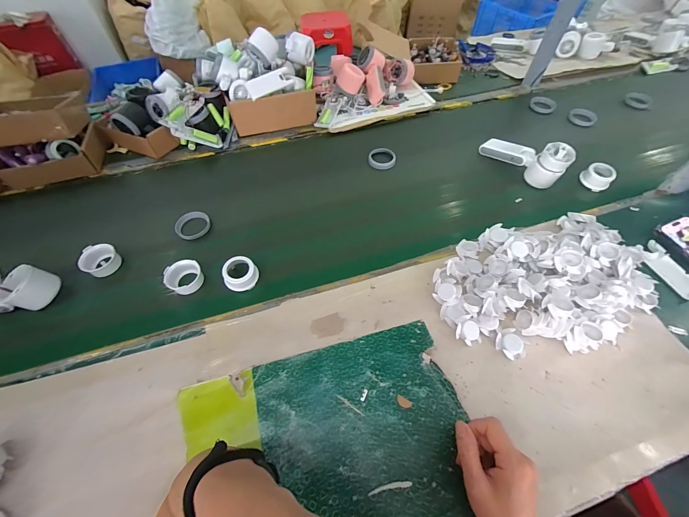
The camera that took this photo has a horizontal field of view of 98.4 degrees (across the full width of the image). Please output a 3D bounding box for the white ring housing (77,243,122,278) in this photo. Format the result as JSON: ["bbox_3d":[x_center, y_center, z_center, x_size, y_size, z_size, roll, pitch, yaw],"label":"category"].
[{"bbox_3d":[-0.418,0.002,0.509,0.054,0.030,0.054,0,56,0],"label":"white ring housing"}]

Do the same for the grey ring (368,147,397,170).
[{"bbox_3d":[0.083,-0.221,0.661,0.058,0.012,0.060,0,56,0],"label":"grey ring"}]

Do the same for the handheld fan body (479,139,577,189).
[{"bbox_3d":[0.366,-0.207,0.618,0.053,0.072,0.170,-36,50,-21],"label":"handheld fan body"}]

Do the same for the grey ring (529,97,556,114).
[{"bbox_3d":[0.517,-0.399,0.775,0.060,0.013,0.062,0,56,0],"label":"grey ring"}]

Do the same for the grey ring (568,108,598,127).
[{"bbox_3d":[0.601,-0.357,0.749,0.062,0.018,0.062,0,56,0],"label":"grey ring"}]

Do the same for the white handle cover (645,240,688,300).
[{"bbox_3d":[0.528,0.019,0.480,0.046,0.010,0.102,-18,58,-11],"label":"white handle cover"}]

